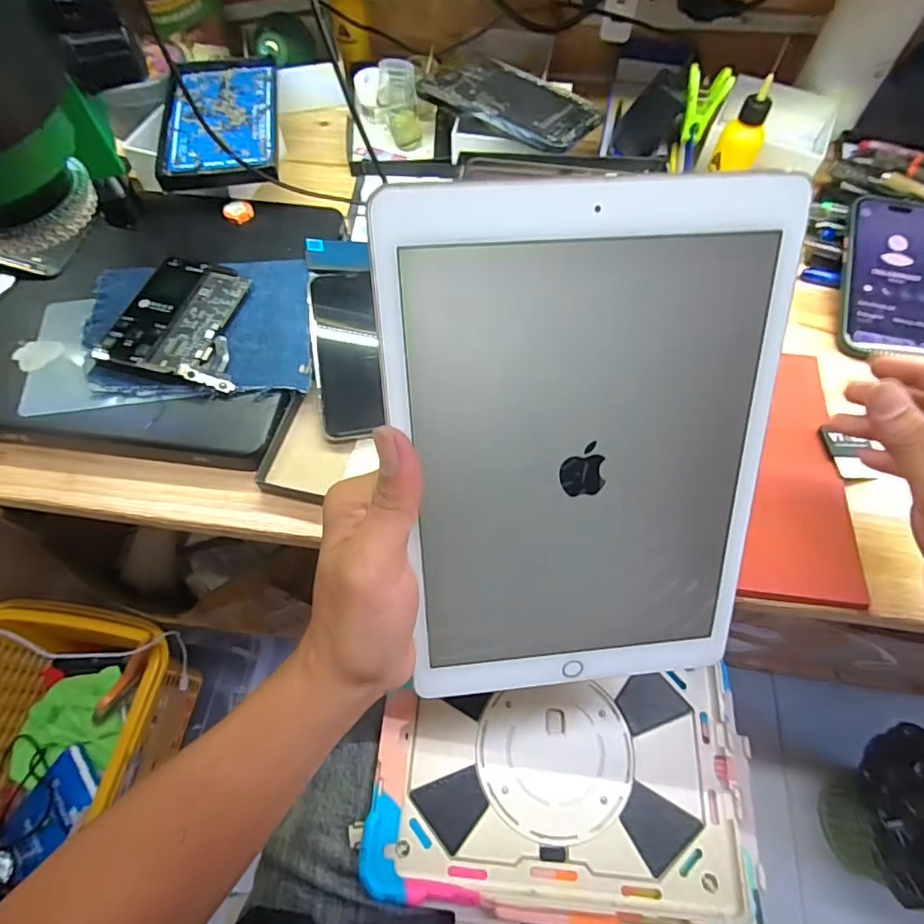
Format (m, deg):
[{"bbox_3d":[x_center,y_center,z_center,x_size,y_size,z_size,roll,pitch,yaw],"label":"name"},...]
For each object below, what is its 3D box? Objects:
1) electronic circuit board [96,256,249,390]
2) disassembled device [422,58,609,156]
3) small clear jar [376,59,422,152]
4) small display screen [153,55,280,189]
[{"bbox_3d":[-0.205,-0.108,0.405,0.098,0.016,0.104,13,63,7],"label":"electronic circuit board"},{"bbox_3d":[0.042,-0.327,0.486,0.156,0.012,0.079,35,67,17],"label":"disassembled device"},{"bbox_3d":[-0.060,-0.359,0.532,0.037,0.072,0.043,3,62,2],"label":"small clear jar"},{"bbox_3d":[-0.219,-0.312,0.490,0.100,0.017,0.188,-8,62,-4],"label":"small display screen"}]

